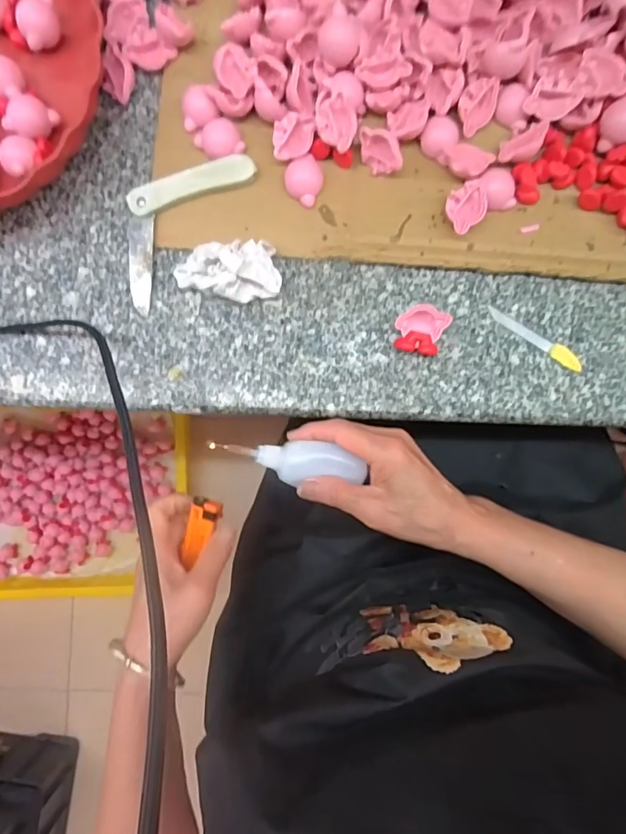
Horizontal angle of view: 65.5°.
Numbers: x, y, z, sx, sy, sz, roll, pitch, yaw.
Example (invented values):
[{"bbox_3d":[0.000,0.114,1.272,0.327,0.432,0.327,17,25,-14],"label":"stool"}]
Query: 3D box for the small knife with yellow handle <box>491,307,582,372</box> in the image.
[{"bbox_3d":[0.166,-0.058,0.362,0.077,0.005,0.012,34,88,2],"label":"small knife with yellow handle"}]

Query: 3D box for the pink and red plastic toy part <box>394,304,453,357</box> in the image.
[{"bbox_3d":[0.079,-0.064,0.359,0.036,0.017,0.035,0,87,1],"label":"pink and red plastic toy part"}]

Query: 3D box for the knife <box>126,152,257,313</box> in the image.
[{"bbox_3d":[-0.107,-0.150,0.362,0.059,0.008,0.135,40,88,2],"label":"knife"}]

